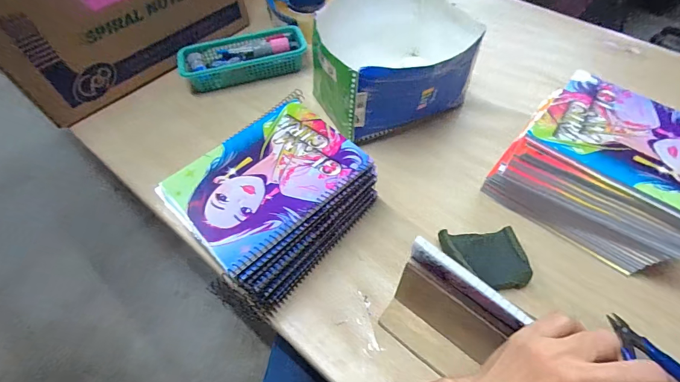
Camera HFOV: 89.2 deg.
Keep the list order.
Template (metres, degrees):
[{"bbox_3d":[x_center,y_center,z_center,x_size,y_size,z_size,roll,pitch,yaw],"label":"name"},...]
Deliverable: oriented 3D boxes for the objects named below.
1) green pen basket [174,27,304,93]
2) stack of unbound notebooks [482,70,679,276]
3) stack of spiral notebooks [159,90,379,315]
[{"bbox_3d":[-0.178,-0.250,0.641,0.226,0.047,0.100,-17,57,-9],"label":"green pen basket"},{"bbox_3d":[0.323,-0.021,0.425,0.207,0.127,0.153,33,63,21],"label":"stack of unbound notebooks"},{"bbox_3d":[-0.077,0.012,0.431,0.154,0.120,0.196,35,64,23],"label":"stack of spiral notebooks"}]

